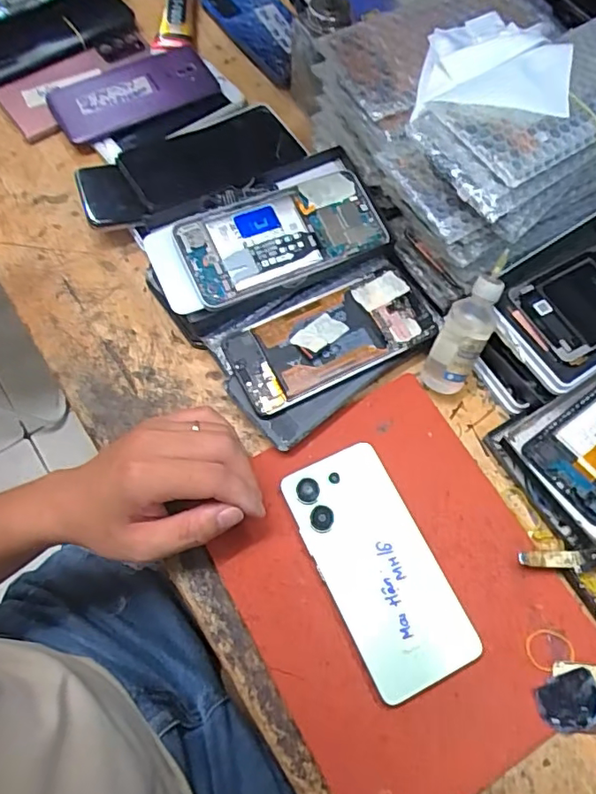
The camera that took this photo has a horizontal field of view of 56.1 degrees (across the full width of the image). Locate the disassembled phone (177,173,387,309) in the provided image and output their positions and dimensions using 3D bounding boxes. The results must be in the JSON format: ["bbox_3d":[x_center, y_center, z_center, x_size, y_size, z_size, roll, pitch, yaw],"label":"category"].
[{"bbox_3d":[-0.011,-0.126,0.439,0.161,0.009,0.075,-21,83,-11],"label":"disassembled phone"}]

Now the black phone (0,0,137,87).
[{"bbox_3d":[-0.236,-0.355,0.540,0.157,0.015,0.072,-30,71,-12],"label":"black phone"}]

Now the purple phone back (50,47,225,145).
[{"bbox_3d":[-0.155,-0.290,0.534,0.155,0.013,0.080,-26,71,-11],"label":"purple phone back"}]

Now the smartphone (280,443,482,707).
[{"bbox_3d":[0.054,0.114,0.381,0.076,0.010,0.158,-25,70,-11],"label":"smartphone"}]

